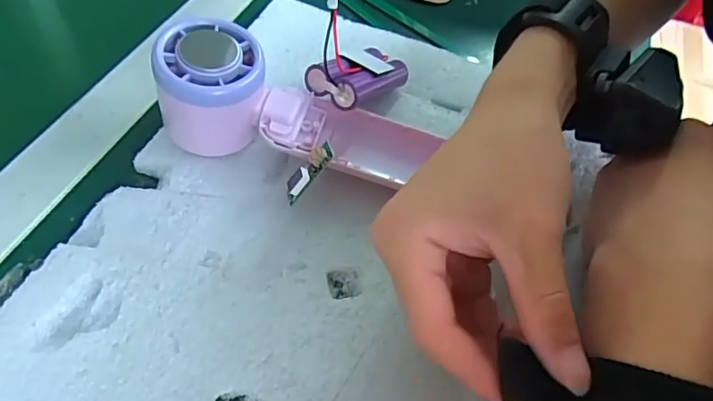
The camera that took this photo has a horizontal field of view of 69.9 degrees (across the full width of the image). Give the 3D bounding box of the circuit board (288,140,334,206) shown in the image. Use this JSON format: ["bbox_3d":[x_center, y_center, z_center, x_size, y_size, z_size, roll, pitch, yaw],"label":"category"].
[{"bbox_3d":[-0.024,-0.015,0.259,0.010,0.009,0.036,32,75,17],"label":"circuit board"}]

